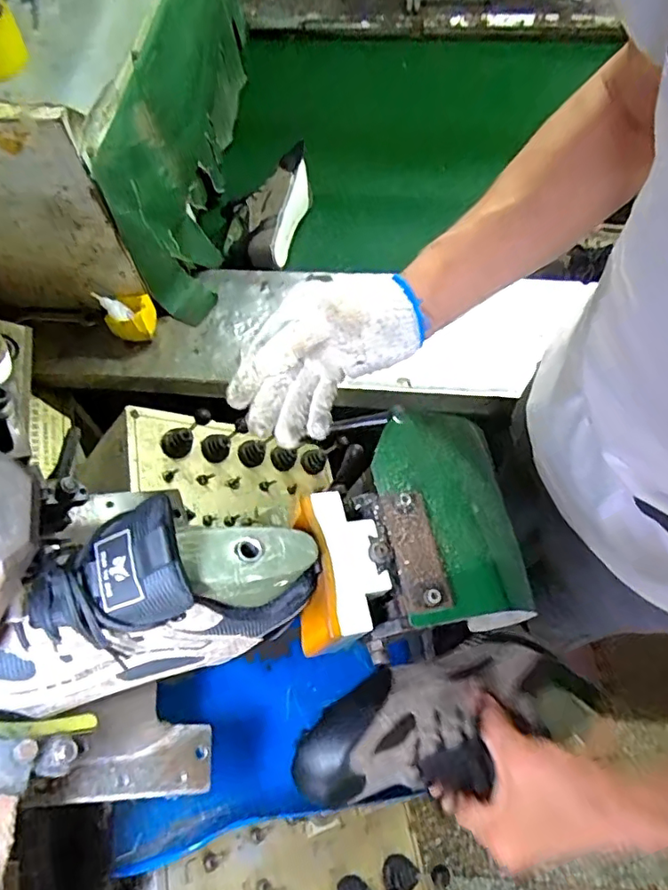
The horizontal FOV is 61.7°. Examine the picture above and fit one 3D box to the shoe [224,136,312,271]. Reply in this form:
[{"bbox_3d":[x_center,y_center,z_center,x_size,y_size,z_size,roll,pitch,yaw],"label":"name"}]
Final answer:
[{"bbox_3d":[-0.111,-0.441,1.018,0.118,0.074,0.257,22,75,11],"label":"shoe"}]

